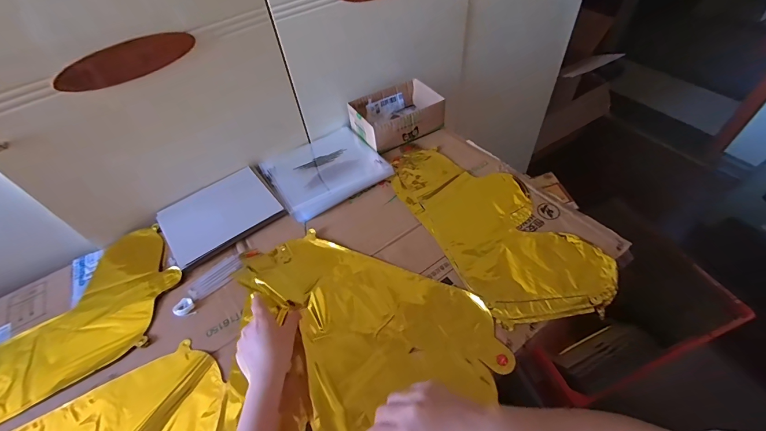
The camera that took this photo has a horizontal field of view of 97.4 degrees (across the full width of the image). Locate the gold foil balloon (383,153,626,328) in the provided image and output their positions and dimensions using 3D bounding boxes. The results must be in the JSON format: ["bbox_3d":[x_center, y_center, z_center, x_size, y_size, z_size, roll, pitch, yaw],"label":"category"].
[{"bbox_3d":[0.182,0.001,0.594,0.212,0.009,0.409,-26,53,-16],"label":"gold foil balloon"}]

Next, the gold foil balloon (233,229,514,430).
[{"bbox_3d":[-0.030,0.143,0.503,0.265,0.022,0.367,-33,55,-21],"label":"gold foil balloon"}]

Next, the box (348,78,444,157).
[{"bbox_3d":[0.033,-0.225,0.752,0.185,0.061,0.141,-27,53,-17],"label":"box"}]

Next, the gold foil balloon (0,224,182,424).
[{"bbox_3d":[-0.521,0.175,0.509,0.389,0.008,0.221,-30,54,-19],"label":"gold foil balloon"}]

